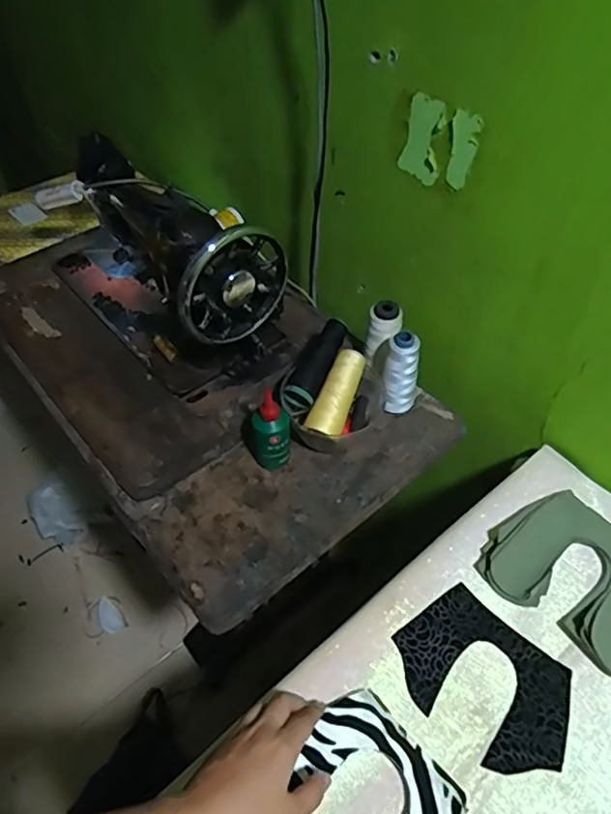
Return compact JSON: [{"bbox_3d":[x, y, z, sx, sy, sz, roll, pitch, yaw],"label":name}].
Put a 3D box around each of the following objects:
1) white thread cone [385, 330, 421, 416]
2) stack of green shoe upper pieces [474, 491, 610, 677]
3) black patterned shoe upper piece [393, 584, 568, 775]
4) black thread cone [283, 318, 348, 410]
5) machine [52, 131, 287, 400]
[{"bbox_3d":[0.116,-0.038,0.698,0.039,0.109,0.033,10,52,8],"label":"white thread cone"},{"bbox_3d":[0.271,0.163,0.578,0.165,0.024,0.136,33,58,24],"label":"stack of green shoe upper pieces"},{"bbox_3d":[0.163,0.247,0.528,0.156,0.008,0.112,36,61,24],"label":"black patterned shoe upper piece"},{"bbox_3d":[0.016,-0.055,0.694,0.036,0.034,0.119,23,71,18],"label":"black thread cone"},{"bbox_3d":[-0.208,-0.208,0.761,0.164,0.206,0.401,-37,59,-26],"label":"machine"}]

